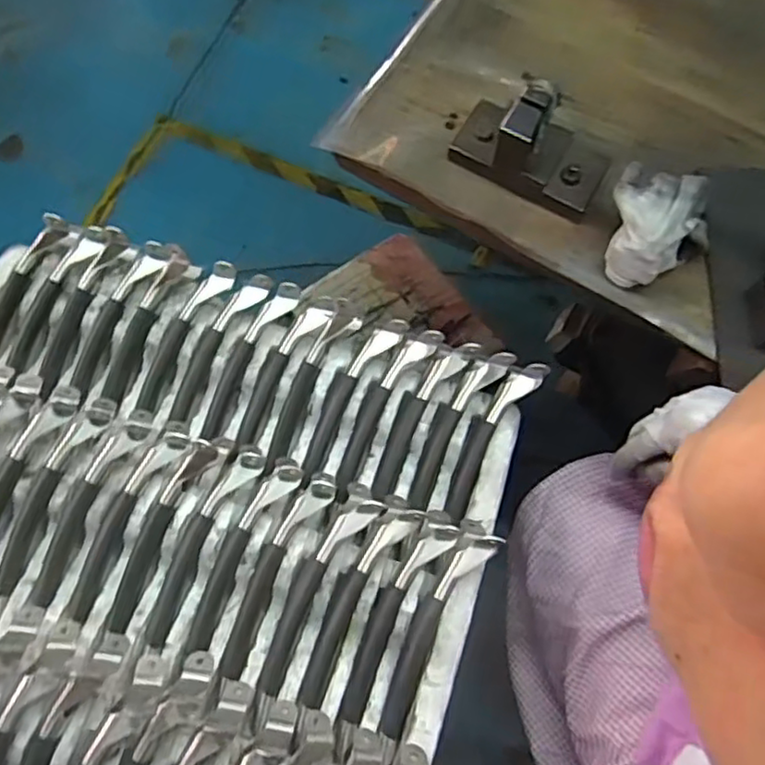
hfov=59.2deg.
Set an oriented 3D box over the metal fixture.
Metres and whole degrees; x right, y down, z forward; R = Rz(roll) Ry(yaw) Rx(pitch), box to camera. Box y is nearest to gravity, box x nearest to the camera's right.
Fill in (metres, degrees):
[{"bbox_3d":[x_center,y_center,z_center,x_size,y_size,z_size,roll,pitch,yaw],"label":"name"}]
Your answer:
[{"bbox_3d":[0.130,-0.208,0.573,0.132,0.074,0.071,30,73,9],"label":"metal fixture"}]

